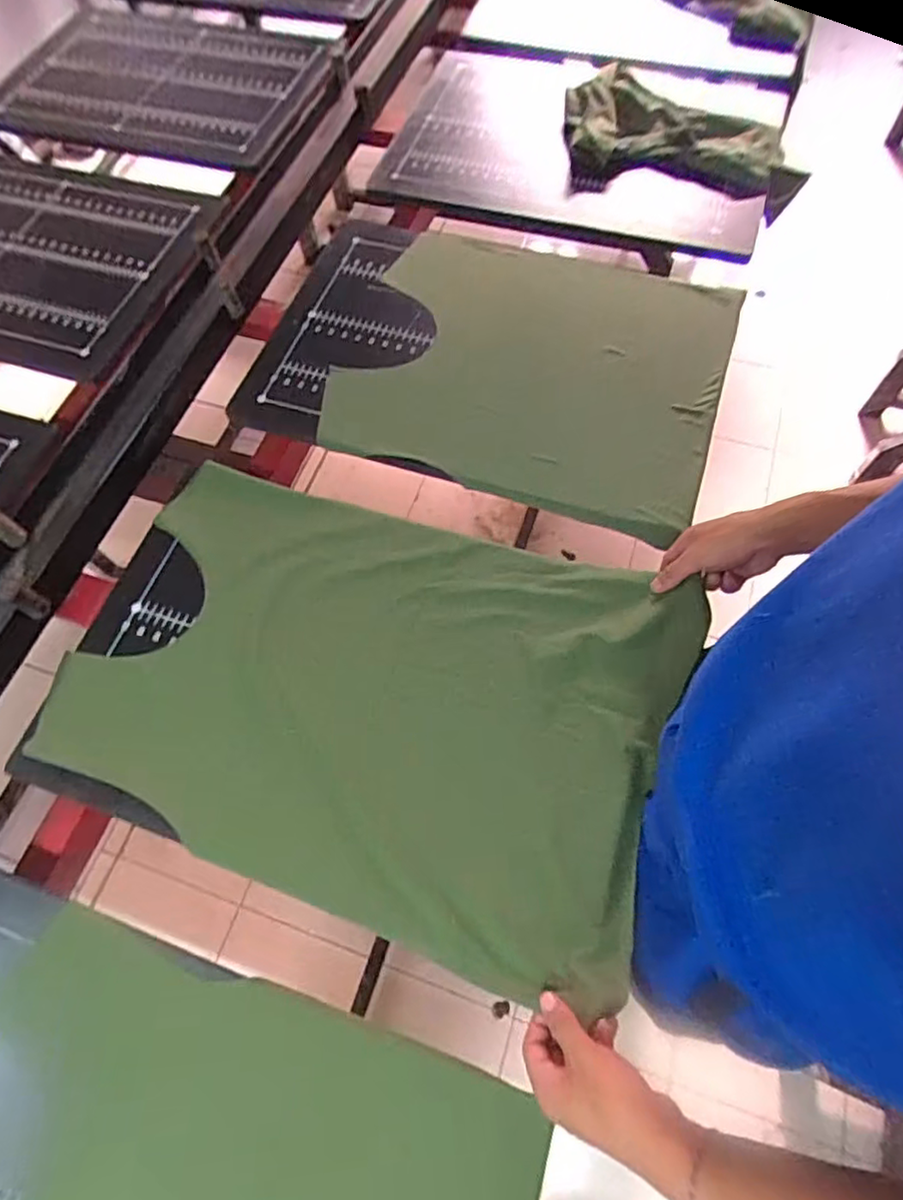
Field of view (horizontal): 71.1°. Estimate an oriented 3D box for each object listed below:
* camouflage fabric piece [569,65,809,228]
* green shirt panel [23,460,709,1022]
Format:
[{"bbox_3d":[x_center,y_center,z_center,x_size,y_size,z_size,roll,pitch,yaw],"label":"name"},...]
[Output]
[{"bbox_3d":[0.351,-0.722,0.983,0.357,0.067,0.256,9,66,7],"label":"camouflage fabric piece"},{"bbox_3d":[-0.090,0.095,0.636,0.586,0.086,0.401,18,65,6],"label":"green shirt panel"}]

